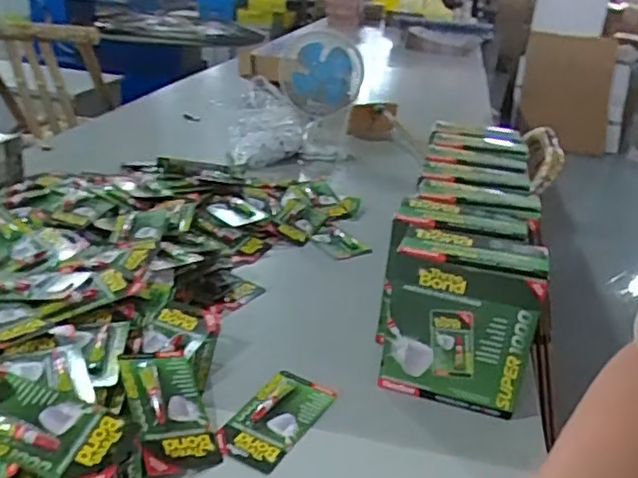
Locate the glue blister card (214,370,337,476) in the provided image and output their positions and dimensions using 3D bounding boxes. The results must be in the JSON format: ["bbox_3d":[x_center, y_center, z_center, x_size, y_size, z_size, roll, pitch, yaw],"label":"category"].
[{"bbox_3d":[-0.054,0.212,0.754,0.087,0.015,0.156,17,28,25],"label":"glue blister card"}]

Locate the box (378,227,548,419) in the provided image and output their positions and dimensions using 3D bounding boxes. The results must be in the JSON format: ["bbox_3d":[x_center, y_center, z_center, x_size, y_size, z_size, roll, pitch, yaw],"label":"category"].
[{"bbox_3d":[0.172,0.096,0.794,0.180,0.195,0.101,10,26,13],"label":"box"}]

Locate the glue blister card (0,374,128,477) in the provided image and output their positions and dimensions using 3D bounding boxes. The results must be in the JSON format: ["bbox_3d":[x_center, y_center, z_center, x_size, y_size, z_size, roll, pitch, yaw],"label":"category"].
[{"bbox_3d":[-0.266,0.185,0.616,0.135,0.019,0.084,20,42,3],"label":"glue blister card"}]

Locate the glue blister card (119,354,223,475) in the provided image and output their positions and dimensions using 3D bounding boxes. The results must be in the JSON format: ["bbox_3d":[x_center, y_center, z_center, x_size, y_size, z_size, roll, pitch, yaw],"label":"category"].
[{"bbox_3d":[-0.170,0.194,0.714,0.091,0.013,0.156,8,37,-33],"label":"glue blister card"}]

